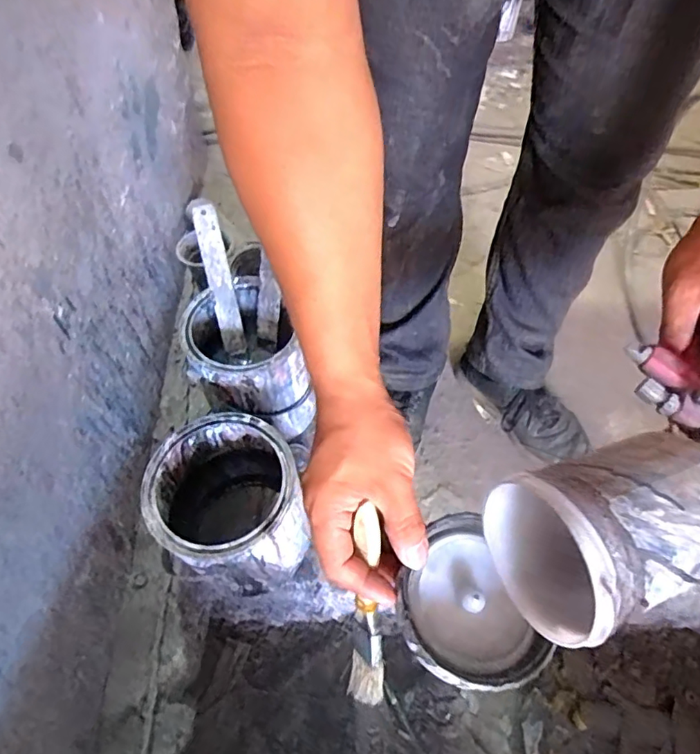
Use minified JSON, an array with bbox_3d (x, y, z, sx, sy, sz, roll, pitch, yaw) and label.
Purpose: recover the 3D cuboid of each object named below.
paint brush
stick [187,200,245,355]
[{"bbox_3d":[0.012,0.156,0.348,0.024,0.164,0.007,14,26,28],"label":"paint brush"},{"bbox_3d":[-0.175,-0.129,0.705,0.032,0.207,0.013,-16,22,-15],"label":"stick"}]

